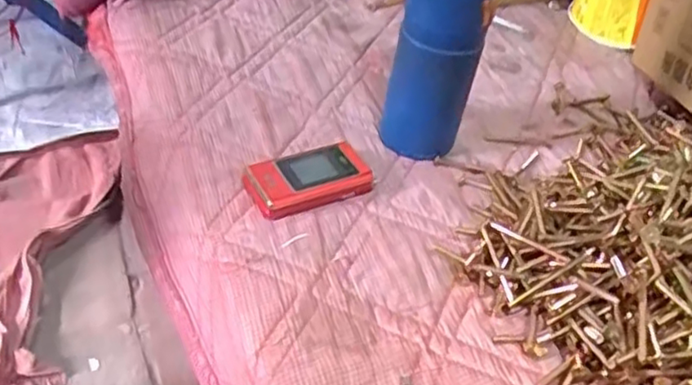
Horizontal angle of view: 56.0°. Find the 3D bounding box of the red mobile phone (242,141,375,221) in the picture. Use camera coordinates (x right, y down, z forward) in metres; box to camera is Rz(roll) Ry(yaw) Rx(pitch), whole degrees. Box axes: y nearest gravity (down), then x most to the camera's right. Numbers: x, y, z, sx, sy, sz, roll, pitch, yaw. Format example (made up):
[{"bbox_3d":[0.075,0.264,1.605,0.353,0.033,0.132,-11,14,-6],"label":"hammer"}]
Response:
[{"bbox_3d":[-0.030,-0.012,0.560,0.104,0.027,0.051,-17,46,-25],"label":"red mobile phone"}]

